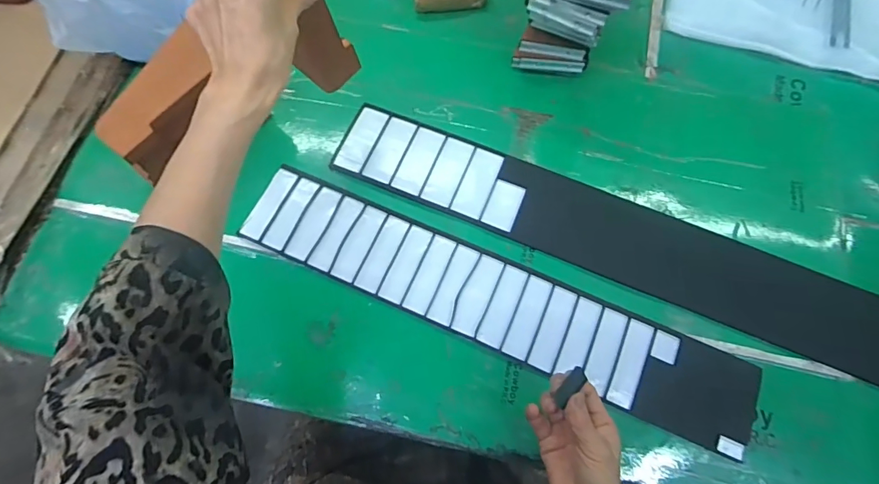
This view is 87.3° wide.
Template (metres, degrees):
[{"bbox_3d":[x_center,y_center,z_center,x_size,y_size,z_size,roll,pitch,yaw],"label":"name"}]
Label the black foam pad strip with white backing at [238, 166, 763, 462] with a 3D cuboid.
[{"bbox_3d":[0.056,0.062,0.490,0.552,0.005,0.091,23,72,6],"label":"black foam pad strip with white backing"}]

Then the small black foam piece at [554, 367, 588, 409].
[{"bbox_3d":[0.108,0.118,0.378,0.004,0.034,0.015,17,25,-31],"label":"small black foam piece"}]

